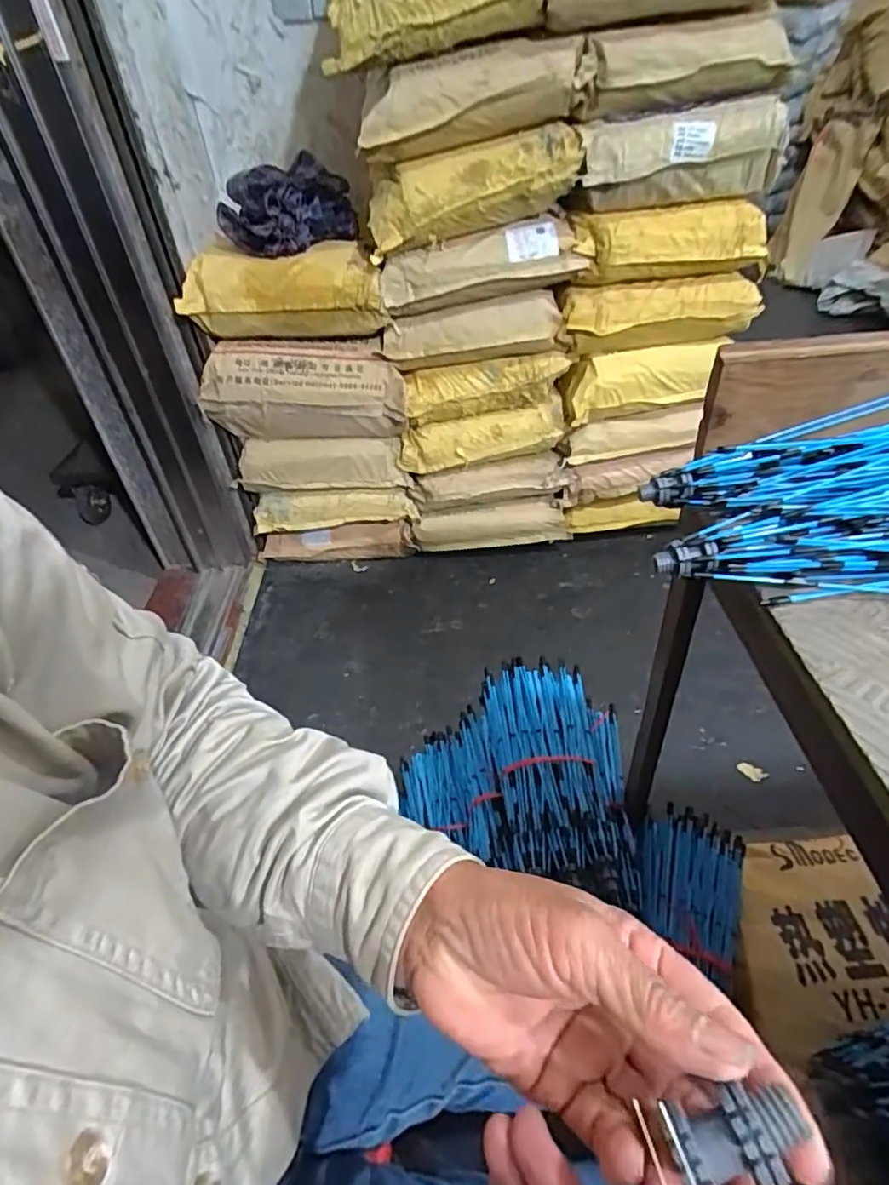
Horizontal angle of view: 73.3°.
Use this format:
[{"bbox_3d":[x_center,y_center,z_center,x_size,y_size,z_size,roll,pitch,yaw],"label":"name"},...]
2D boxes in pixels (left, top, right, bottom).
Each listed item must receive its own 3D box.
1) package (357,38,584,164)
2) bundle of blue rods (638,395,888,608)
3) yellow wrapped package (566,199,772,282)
[{"bbox_3d":[0.042,-0.889,1.085,0.388,0.141,0.162,-9,40,-4],"label":"package"},{"bbox_3d":[0.316,-0.067,0.411,0.350,0.070,0.146,-7,40,-3],"label":"bundle of blue rods"},{"bbox_3d":[0.471,-0.743,1.268,0.405,0.120,0.108,-6,40,0],"label":"yellow wrapped package"}]

